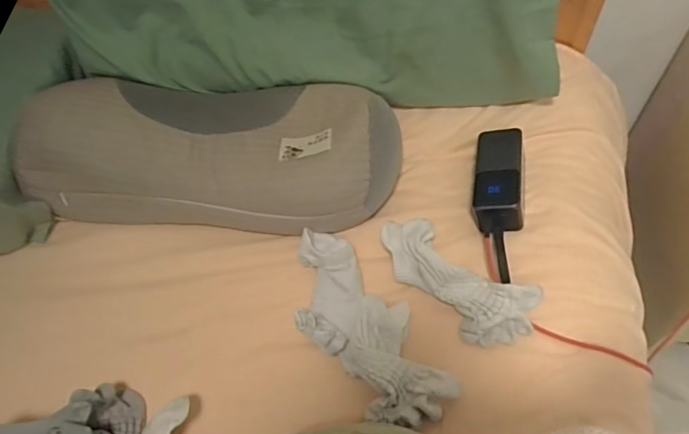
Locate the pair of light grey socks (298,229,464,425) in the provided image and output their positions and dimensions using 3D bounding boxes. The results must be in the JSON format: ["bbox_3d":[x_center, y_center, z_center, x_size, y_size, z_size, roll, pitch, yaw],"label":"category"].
[{"bbox_3d":[0.014,0.108,0.516,0.102,0.039,0.233,-31,59,-15],"label":"pair of light grey socks"}]

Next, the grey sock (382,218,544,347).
[{"bbox_3d":[0.114,0.067,0.534,0.177,0.047,0.075,28,63,22],"label":"grey sock"}]

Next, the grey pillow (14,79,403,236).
[{"bbox_3d":[-0.166,-0.089,0.627,0.459,0.110,0.192,6,57,9],"label":"grey pillow"}]

